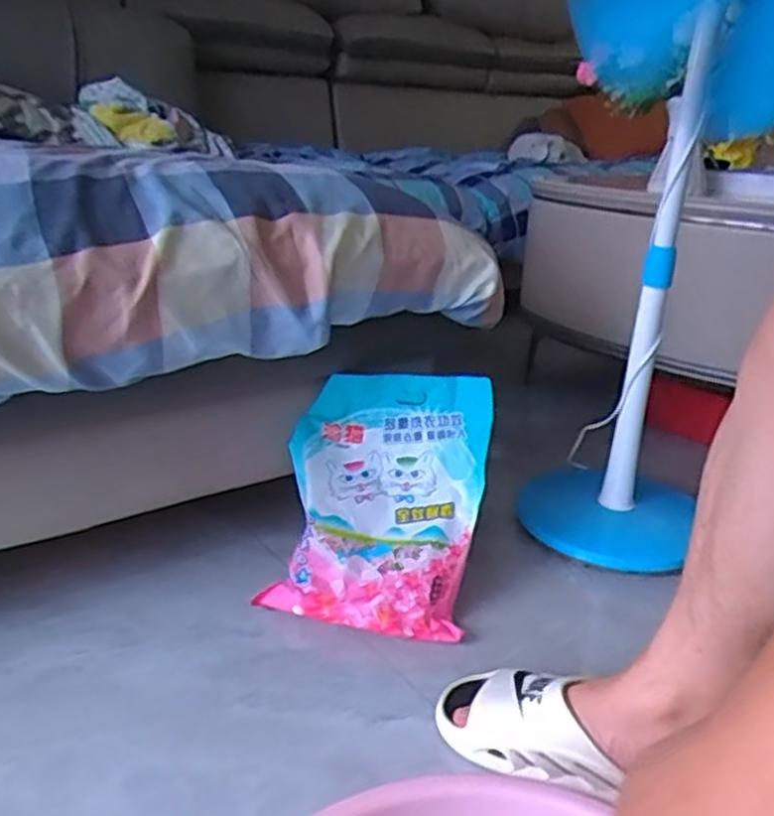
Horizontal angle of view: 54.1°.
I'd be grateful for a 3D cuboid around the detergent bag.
[{"bbox_3d":[-0.012,0.108,0.935,0.250,0.312,0.060,7,-16,11],"label":"detergent bag"}]

